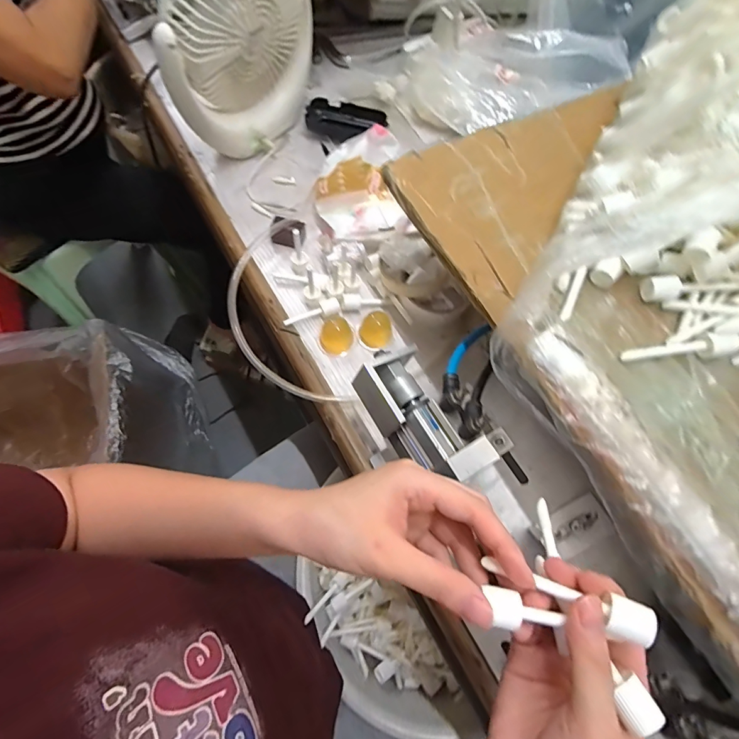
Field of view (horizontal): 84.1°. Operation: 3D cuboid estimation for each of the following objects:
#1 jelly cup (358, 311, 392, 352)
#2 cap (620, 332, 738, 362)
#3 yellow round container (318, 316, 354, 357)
[{"bbox_3d":[0.008,-0.042,0.451,0.034,0.025,0.039,13,68,2],"label":"jelly cup"},{"bbox_3d":[0.227,-0.015,0.300,0.079,0.017,0.017,-5,68,-5],"label":"cap"},{"bbox_3d":[-0.036,-0.036,0.456,0.037,0.018,0.040,1,68,-3],"label":"yellow round container"}]

